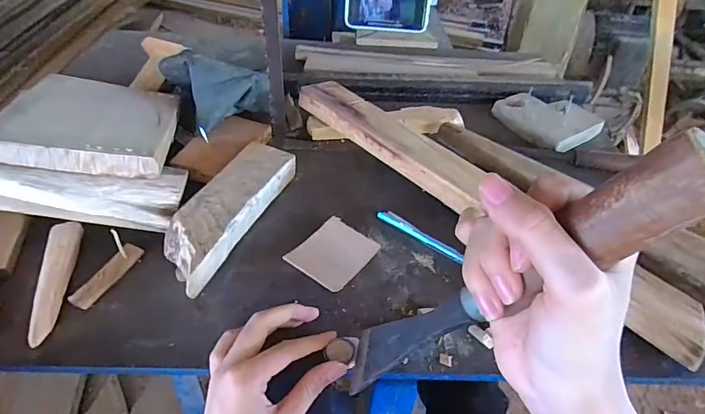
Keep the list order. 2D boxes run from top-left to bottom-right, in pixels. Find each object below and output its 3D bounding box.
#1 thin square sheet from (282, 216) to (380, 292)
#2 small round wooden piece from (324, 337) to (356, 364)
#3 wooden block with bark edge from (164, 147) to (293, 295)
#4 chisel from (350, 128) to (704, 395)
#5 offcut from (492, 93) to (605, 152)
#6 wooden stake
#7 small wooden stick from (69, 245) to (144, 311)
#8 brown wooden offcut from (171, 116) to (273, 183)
[{"bbox_3d":[-0.019,0.042,0.419,0.060,0.010,0.076,33,50,19],"label":"thin square sheet"},{"bbox_3d":[-0.009,0.111,0.347,0.023,0.004,0.021,2,41,-2],"label":"small round wooden piece"},{"bbox_3d":[-0.123,0.004,0.439,0.057,0.036,0.192,15,43,12],"label":"wooden block with bark edge"},{"bbox_3d":[0.063,0.054,0.241,0.026,0.268,0.033,41,48,1],"label":"chisel"},{"bbox_3d":[0.277,-0.128,0.623,0.125,0.025,0.125,-24,49,-29],"label":"offcut"},{"bbox_3d":[-0.251,0.060,0.372,0.022,0.019,0.121,-6,42,-11],"label":"wooden stake"},{"bbox_3d":[-0.212,0.059,0.388,0.018,0.005,0.070,40,46,-7],"label":"small wooden stick"},{"bbox_3d":[-0.150,-0.073,0.522,0.054,0.015,0.127,23,45,20],"label":"brown wooden offcut"}]

